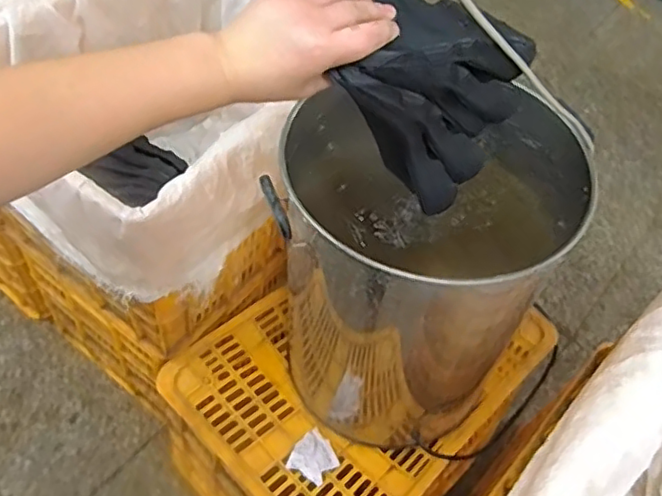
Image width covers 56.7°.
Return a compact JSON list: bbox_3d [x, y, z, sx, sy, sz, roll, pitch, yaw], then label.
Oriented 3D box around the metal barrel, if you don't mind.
[{"bbox_3d":[0.114,0.050,0.953,0.370,0.529,0.333,7,53,-4],"label":"metal barrel"}]

